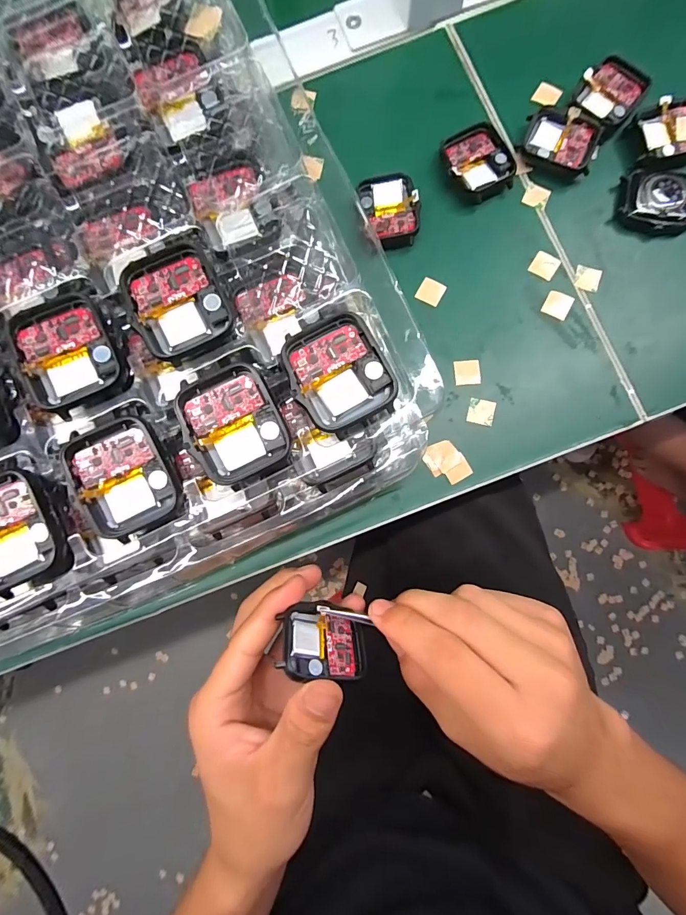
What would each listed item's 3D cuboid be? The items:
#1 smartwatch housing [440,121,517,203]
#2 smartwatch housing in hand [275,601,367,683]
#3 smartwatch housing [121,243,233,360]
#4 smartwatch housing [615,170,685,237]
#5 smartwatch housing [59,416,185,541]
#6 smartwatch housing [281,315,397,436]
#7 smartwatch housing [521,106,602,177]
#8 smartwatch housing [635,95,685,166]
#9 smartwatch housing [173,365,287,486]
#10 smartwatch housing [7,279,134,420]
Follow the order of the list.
[{"bbox_3d":[0.085,-0.188,0.253,0.040,0.012,0.045,-19,83,1],"label":"smartwatch housing"},{"bbox_3d":[-0.008,0.093,0.201,0.046,0.009,0.035,16,40,-25],"label":"smartwatch housing in hand"},{"bbox_3d":[-0.069,-0.067,0.165,0.037,0.007,0.046,-22,83,1],"label":"smartwatch housing"},{"bbox_3d":[0.197,-0.159,0.245,0.045,0.014,0.037,6,84,4],"label":"smartwatch housing"},{"bbox_3d":[-0.089,0.008,0.160,0.038,0.010,0.044,-26,83,0],"label":"smartwatch housing"},{"bbox_3d":[-0.002,-0.035,0.160,0.037,0.006,0.044,-26,83,0],"label":"smartwatch housing"},{"bbox_3d":[0.139,-0.202,0.252,0.044,0.010,0.035,24,86,5],"label":"smartwatch housing"},{"bbox_3d":[0.208,-0.205,0.247,0.042,0.008,0.039,-10,83,2],"label":"smartwatch housing"},{"bbox_3d":[-0.044,-0.014,0.159,0.037,0.007,0.044,-23,83,1],"label":"smartwatch housing"},{"bbox_3d":[-0.114,-0.046,0.162,0.039,0.005,0.050,-26,83,0],"label":"smartwatch housing"}]

